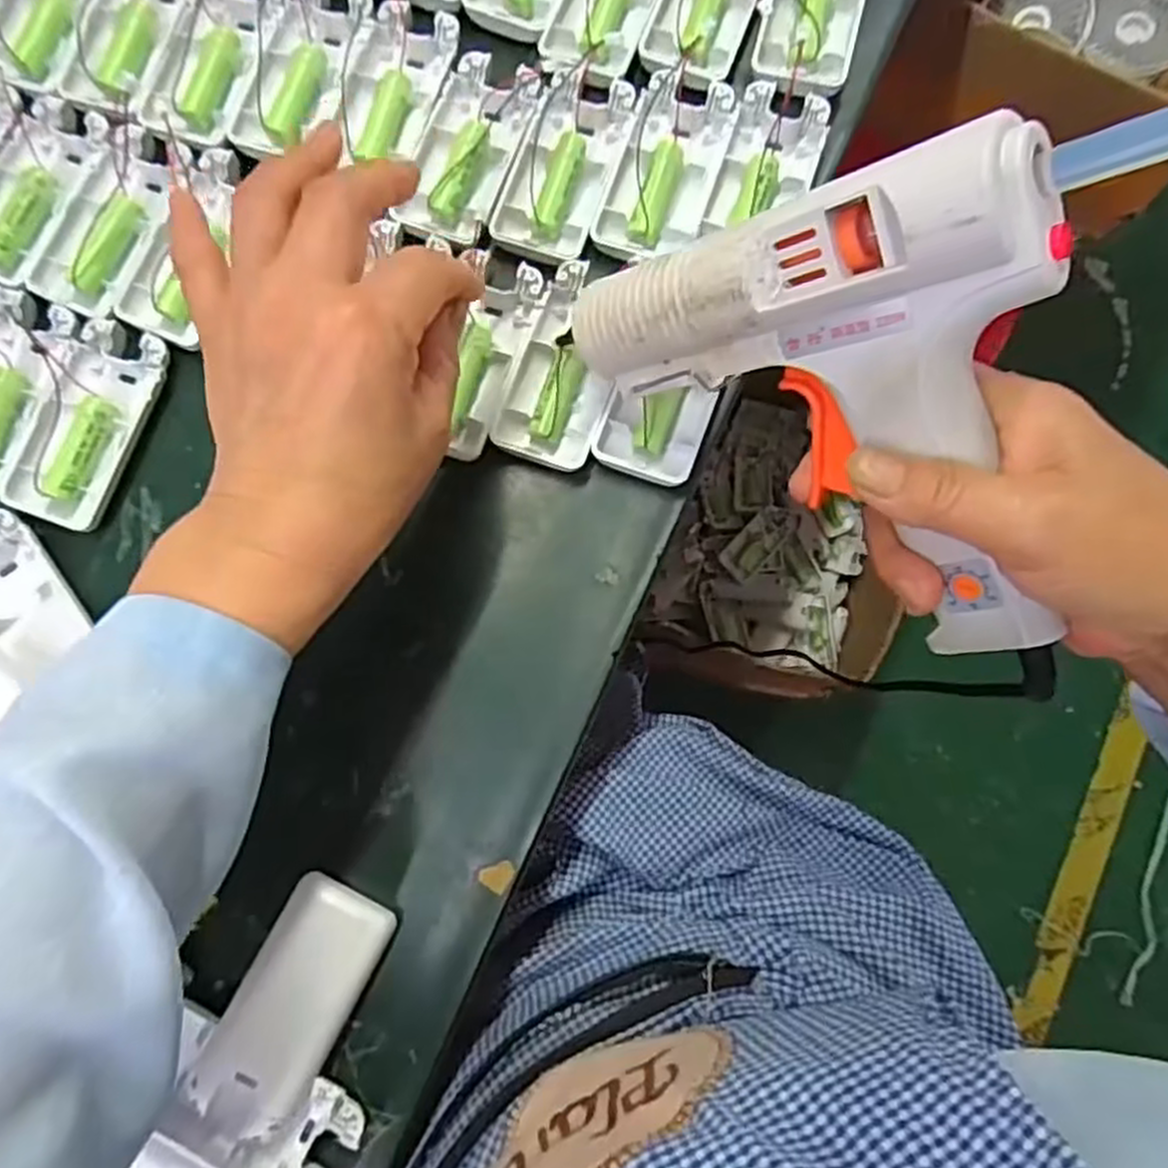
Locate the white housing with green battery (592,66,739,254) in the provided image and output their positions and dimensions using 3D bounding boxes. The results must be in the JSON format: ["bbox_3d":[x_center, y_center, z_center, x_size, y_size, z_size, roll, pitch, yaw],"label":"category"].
[{"bbox_3d":[0.038,-0.198,0.380,0.047,0.015,0.091,16,82,4],"label":"white housing with green battery"}]

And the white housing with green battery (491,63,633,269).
[{"bbox_3d":[-0.010,-0.200,0.381,0.046,0.014,0.097,17,82,4],"label":"white housing with green battery"}]

